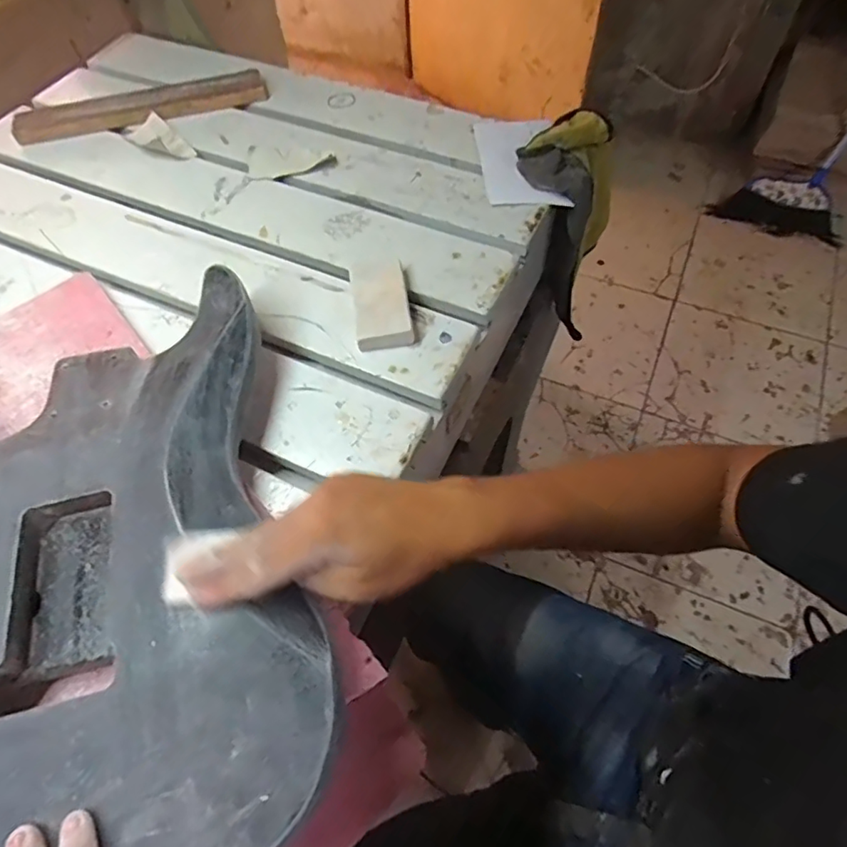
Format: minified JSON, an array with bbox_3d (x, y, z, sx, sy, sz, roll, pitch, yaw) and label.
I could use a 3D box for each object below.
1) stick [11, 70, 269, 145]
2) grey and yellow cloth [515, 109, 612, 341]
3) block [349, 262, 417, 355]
[{"bbox_3d":[-0.350,-0.394,0.693,0.303,0.021,0.047,-13,59,-6],"label":"stick"},{"bbox_3d":[0.174,-0.253,0.704,0.112,0.236,0.146,10,60,8],"label":"grey and yellow cloth"},{"bbox_3d":[-0.040,-0.113,0.513,0.051,0.025,0.093,-9,59,-3],"label":"block"}]

